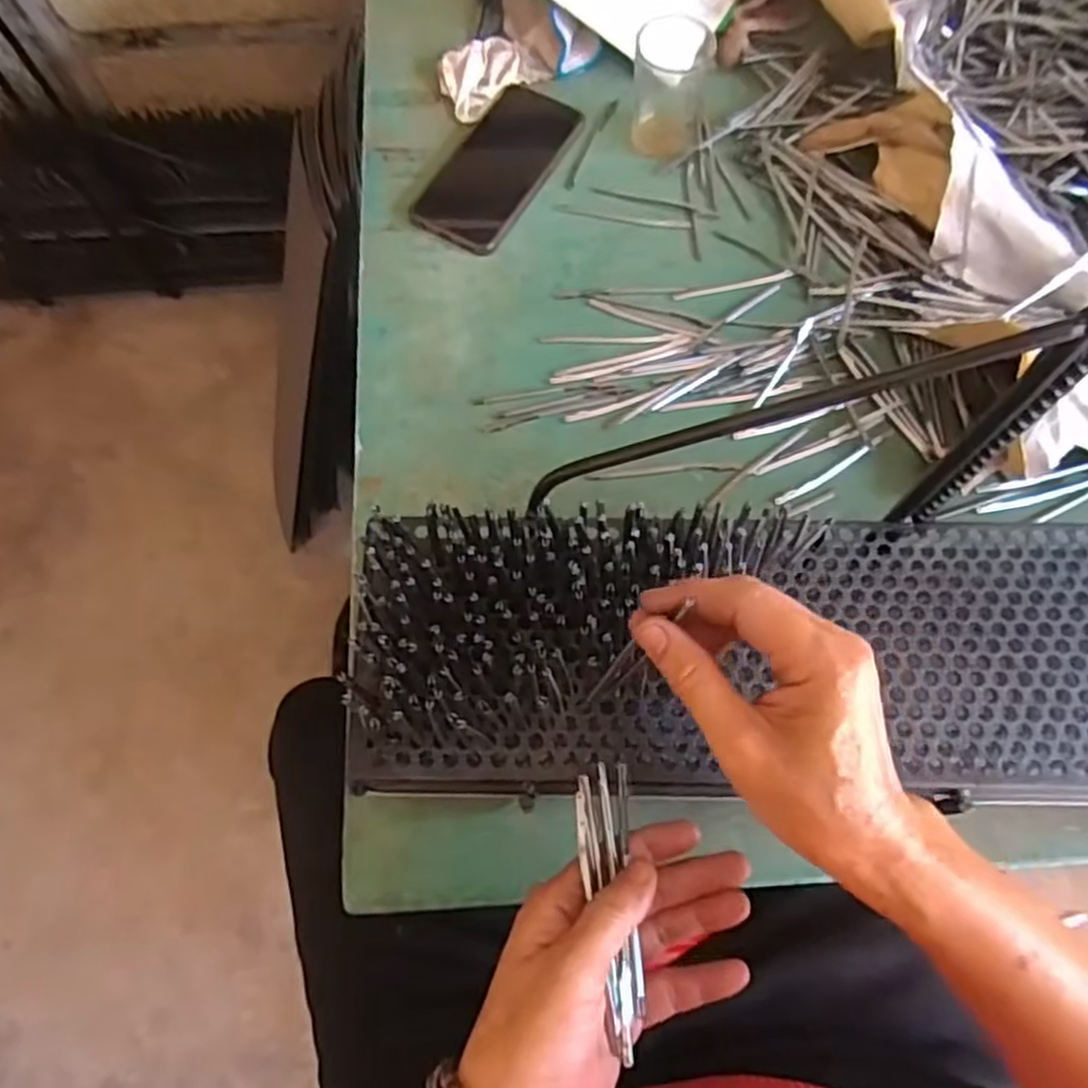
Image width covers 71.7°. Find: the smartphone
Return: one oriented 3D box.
[{"bbox_3d":[-0.034,-0.307,0.610,0.078,0.006,0.171,27,73,11],"label":"smartphone"}]

